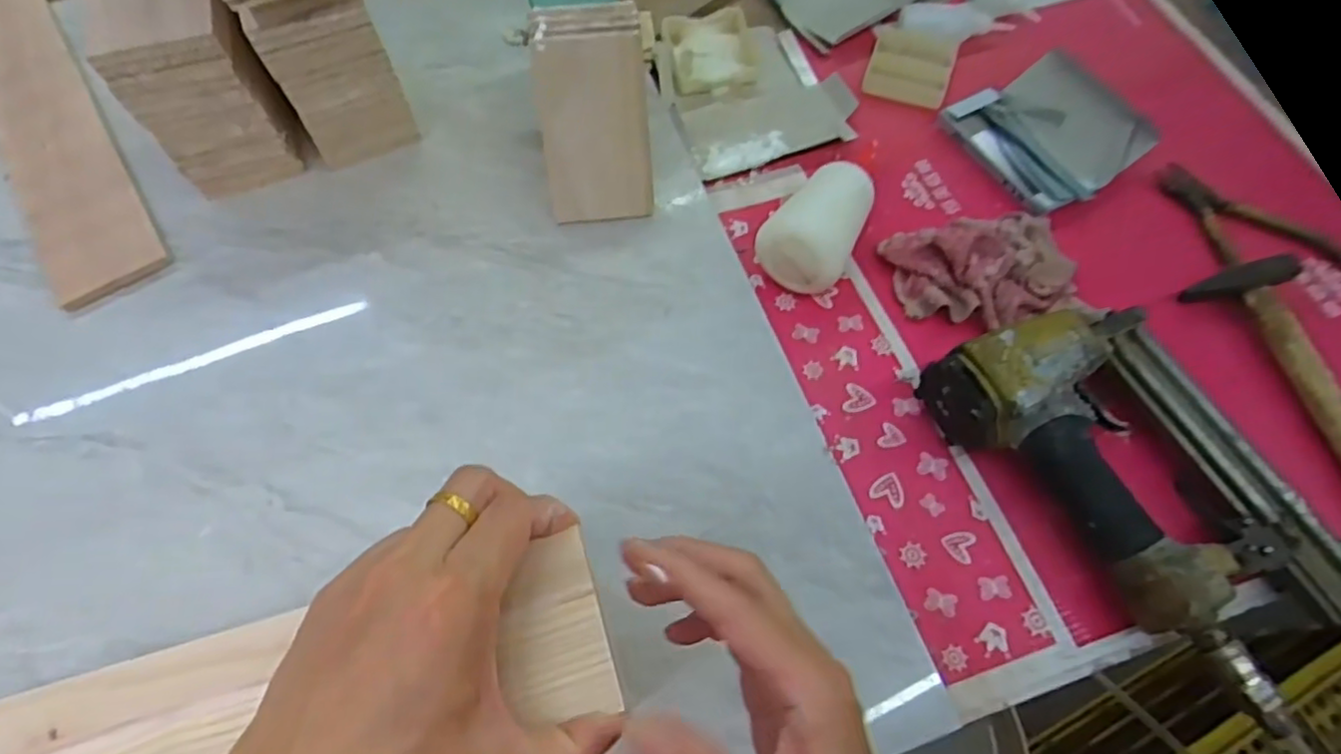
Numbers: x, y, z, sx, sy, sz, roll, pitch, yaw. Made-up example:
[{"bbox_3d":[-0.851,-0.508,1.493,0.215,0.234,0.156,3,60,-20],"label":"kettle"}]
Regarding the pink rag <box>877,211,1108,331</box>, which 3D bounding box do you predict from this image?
[{"bbox_3d":[0.230,-0.077,0.501,0.132,0.036,0.096,-7,64,-3],"label":"pink rag"}]

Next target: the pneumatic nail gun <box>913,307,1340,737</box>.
[{"bbox_3d":[0.289,0.058,0.420,0.146,0.061,0.244,-33,68,-15],"label":"pneumatic nail gun"}]

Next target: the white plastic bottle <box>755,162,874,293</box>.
[{"bbox_3d":[0.106,-0.110,0.509,0.064,0.048,0.094,22,66,11],"label":"white plastic bottle"}]

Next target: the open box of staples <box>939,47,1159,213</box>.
[{"bbox_3d":[0.316,-0.204,0.575,0.117,0.034,0.130,-24,66,-11],"label":"open box of staples"}]

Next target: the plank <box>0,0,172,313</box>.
[{"bbox_3d":[-0.545,-0.262,0.581,0.076,0.017,0.527,-32,68,-14],"label":"plank"}]

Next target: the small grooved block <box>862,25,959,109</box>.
[{"bbox_3d":[0.216,-0.281,0.618,0.073,0.016,0.080,16,65,8],"label":"small grooved block"}]

